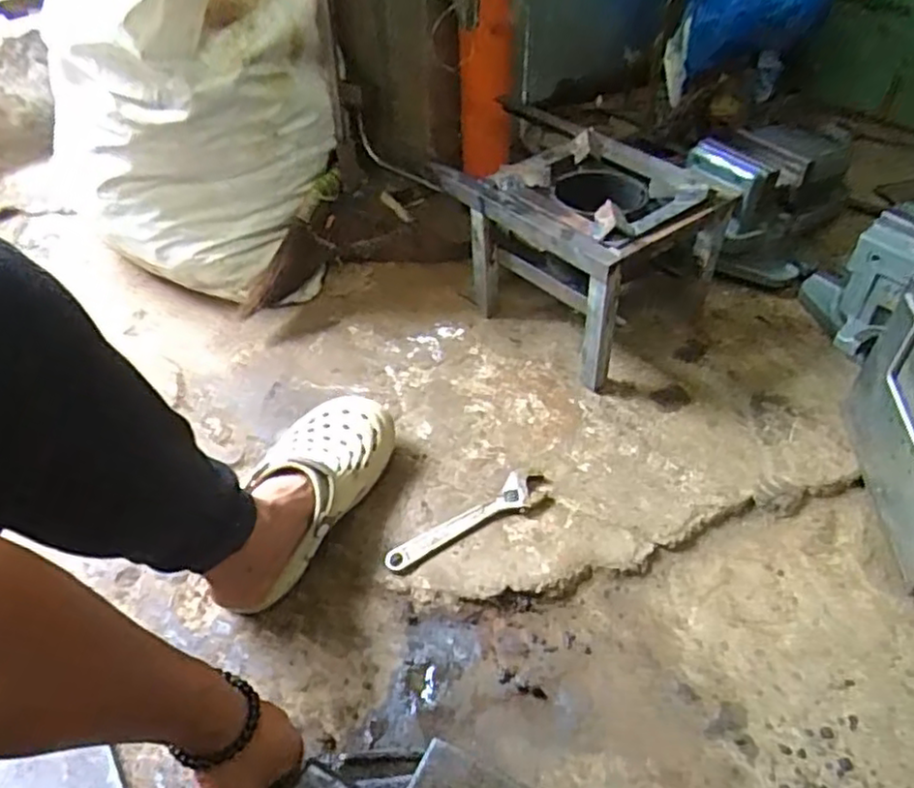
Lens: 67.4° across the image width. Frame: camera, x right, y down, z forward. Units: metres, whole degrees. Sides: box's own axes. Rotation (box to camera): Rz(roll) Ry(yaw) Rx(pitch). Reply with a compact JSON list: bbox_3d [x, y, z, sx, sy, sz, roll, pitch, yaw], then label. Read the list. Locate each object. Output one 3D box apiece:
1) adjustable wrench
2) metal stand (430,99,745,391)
[{"bbox_3d":[0.012,0.139,0.735,0.186,0.013,0.052,-25,51,-18],"label":"adjustable wrench"},{"bbox_3d":[0.173,-0.208,0.922,0.265,0.213,0.301,-30,53,-22],"label":"metal stand"}]

